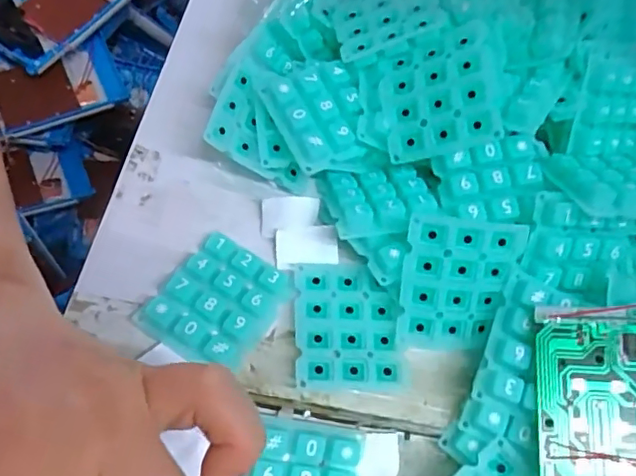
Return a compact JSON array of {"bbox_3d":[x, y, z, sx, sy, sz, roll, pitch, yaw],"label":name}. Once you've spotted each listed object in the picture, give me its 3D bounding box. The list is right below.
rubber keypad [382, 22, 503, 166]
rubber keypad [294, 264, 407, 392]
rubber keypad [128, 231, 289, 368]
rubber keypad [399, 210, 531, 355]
[{"bbox_3d":[0.055,-0.067,0.261,0.048,0.009,0.059,-13,75,22],"label":"rubber keypad"},{"bbox_3d":[0.014,0.038,0.255,0.046,0.006,0.058,-1,62,-5],"label":"rubber keypad"},{"bbox_3d":[-0.044,0.028,0.250,0.047,0.012,0.055,30,64,11],"label":"rubber keypad"},{"bbox_3d":[0.061,0.021,0.249,0.048,0.005,0.059,7,104,-2],"label":"rubber keypad"}]

